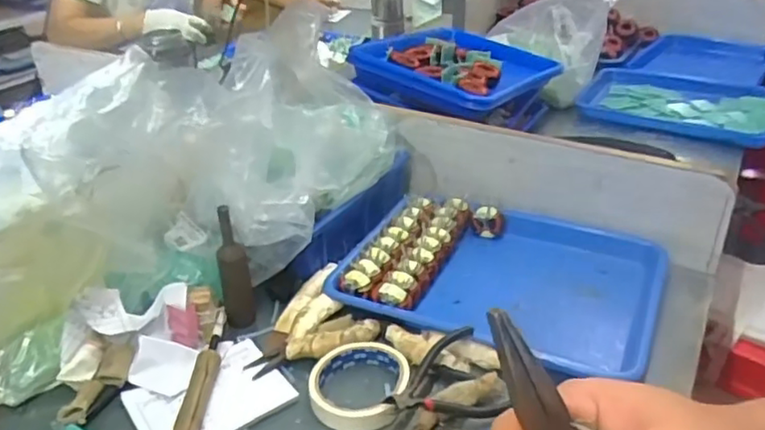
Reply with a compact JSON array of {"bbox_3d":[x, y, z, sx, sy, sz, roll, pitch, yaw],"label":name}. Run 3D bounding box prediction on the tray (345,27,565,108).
[{"bbox_3d":[0.126,-0.258,1.034,0.244,0.043,0.322,19,36,30],"label":"tray"}]

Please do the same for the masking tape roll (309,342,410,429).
[{"bbox_3d":[-0.022,0.154,0.580,0.089,0.028,0.093,-1,31,1],"label":"masking tape roll"}]

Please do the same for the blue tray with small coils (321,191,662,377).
[{"bbox_3d":[0.136,0.067,0.715,0.327,0.038,0.252,15,34,25],"label":"blue tray with small coils"}]

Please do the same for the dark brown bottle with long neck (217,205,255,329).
[{"bbox_3d":[-0.150,0.054,0.643,0.030,0.127,0.028,-8,32,-11],"label":"dark brown bottle with long neck"}]

